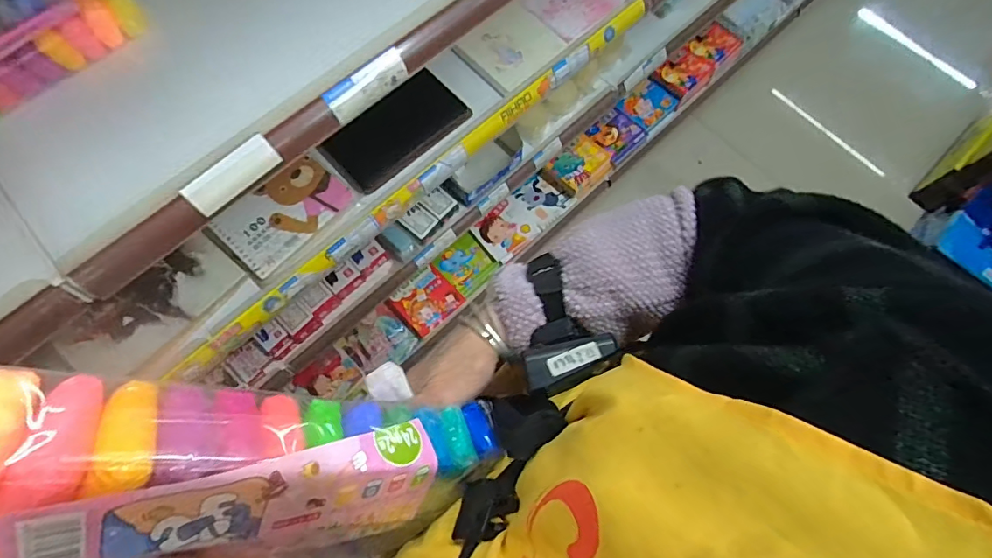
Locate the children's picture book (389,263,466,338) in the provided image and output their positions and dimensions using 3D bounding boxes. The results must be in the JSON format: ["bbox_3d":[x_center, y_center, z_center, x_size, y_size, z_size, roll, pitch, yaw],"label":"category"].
[{"bbox_3d":[-0.169,0.051,1.228,0.135,0.021,0.131,-40,77,-12],"label":"children's picture book"}]

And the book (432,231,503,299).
[{"bbox_3d":[-0.074,-0.038,1.276,0.125,0.013,0.131,-44,86,4],"label":"book"}]

